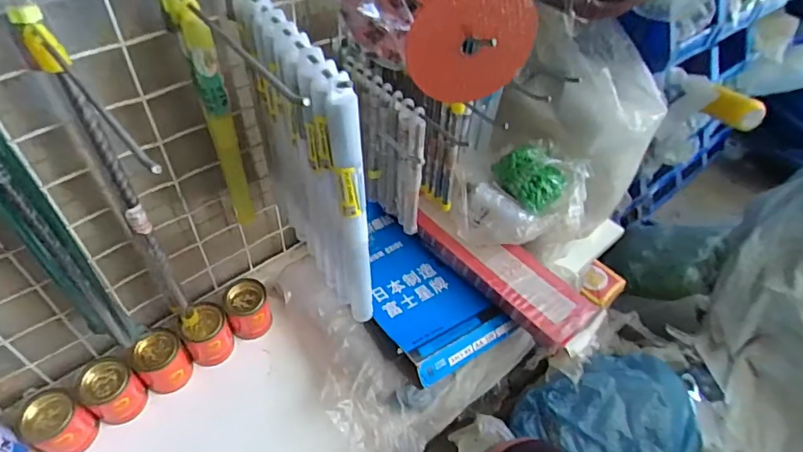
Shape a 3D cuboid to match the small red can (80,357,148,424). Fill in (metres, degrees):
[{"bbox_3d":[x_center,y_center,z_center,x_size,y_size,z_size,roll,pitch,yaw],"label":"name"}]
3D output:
[{"bbox_3d":[-0.326,0.188,0.540,0.050,0.062,0.049,2,48,-2],"label":"small red can"}]

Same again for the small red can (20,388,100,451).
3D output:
[{"bbox_3d":[-0.369,0.214,0.513,0.050,0.064,0.049,2,48,-2],"label":"small red can"}]

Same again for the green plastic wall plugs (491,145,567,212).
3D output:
[{"bbox_3d":[0.172,-0.070,0.650,0.069,0.041,0.100,-17,51,-18],"label":"green plastic wall plugs"}]

